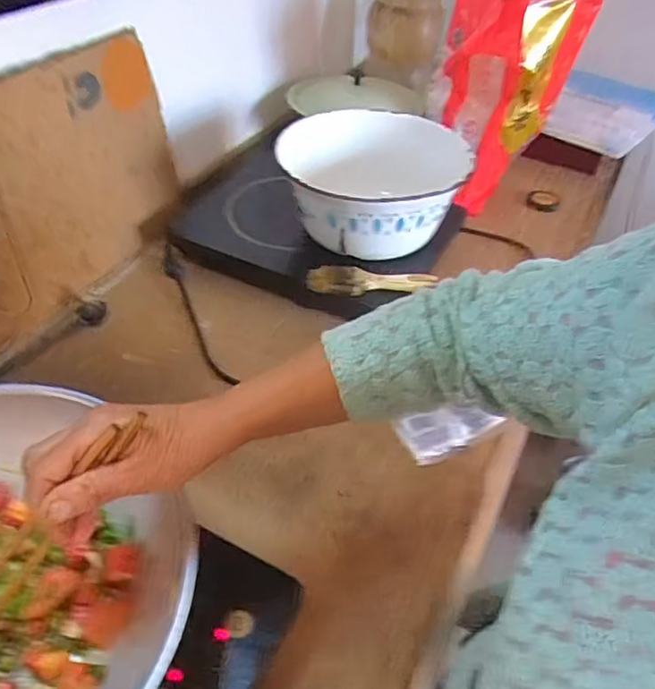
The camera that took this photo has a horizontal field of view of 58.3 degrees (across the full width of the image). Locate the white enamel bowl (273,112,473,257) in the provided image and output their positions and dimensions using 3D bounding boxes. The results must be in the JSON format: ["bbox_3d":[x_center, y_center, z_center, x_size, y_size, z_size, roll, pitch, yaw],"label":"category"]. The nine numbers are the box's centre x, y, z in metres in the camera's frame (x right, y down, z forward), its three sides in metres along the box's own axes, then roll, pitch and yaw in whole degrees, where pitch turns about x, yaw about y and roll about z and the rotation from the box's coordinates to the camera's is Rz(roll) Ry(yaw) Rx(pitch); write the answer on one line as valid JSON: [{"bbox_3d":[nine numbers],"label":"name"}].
[{"bbox_3d":[0.060,-0.224,0.810,0.231,0.113,0.259,17,46,15],"label":"white enamel bowl"}]

